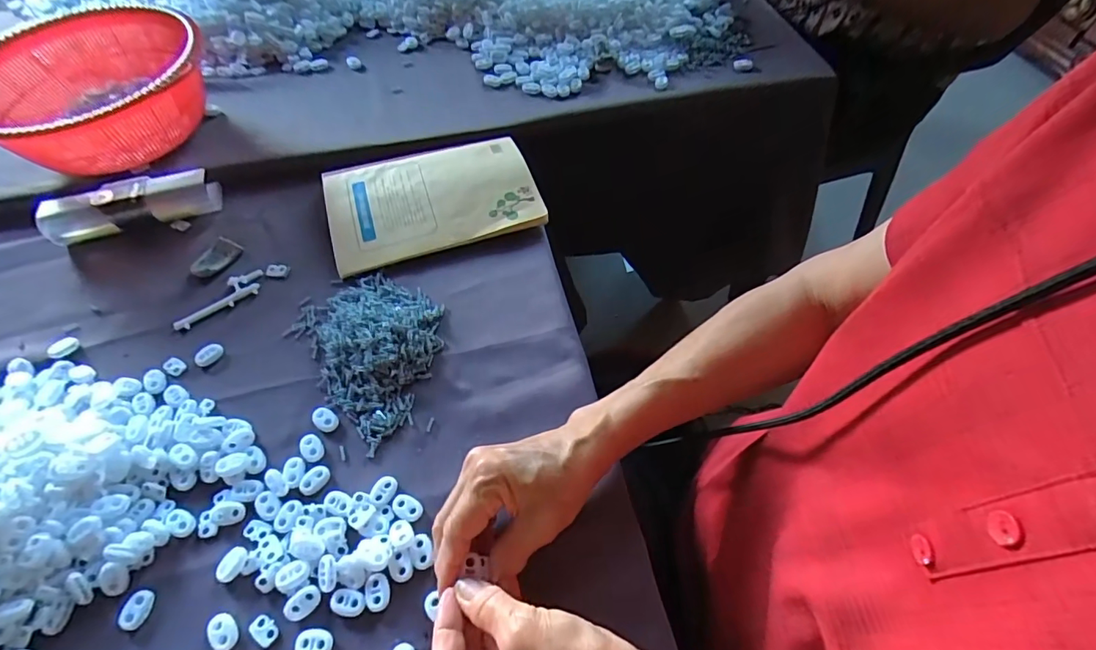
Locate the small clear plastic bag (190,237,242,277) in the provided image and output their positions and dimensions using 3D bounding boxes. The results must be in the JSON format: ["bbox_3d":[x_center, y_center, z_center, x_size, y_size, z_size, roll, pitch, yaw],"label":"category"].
[{"bbox_3d":[-0.323,-0.065,0.485,0.026,0.010,0.046,24,61,17],"label":"small clear plastic bag"}]

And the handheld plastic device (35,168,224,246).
[{"bbox_3d":[-0.422,-0.121,0.509,0.156,0.040,0.042,-18,58,-9],"label":"handheld plastic device"}]

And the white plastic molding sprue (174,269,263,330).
[{"bbox_3d":[-0.304,-0.024,0.461,0.084,0.007,0.028,-39,64,-21],"label":"white plastic molding sprue"}]

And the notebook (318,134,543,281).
[{"bbox_3d":[-0.119,-0.131,0.512,0.206,0.022,0.134,-15,58,-7],"label":"notebook"}]

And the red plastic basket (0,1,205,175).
[{"bbox_3d":[-0.478,-0.261,0.557,0.221,0.104,0.247,-13,57,-6],"label":"red plastic basket"}]

